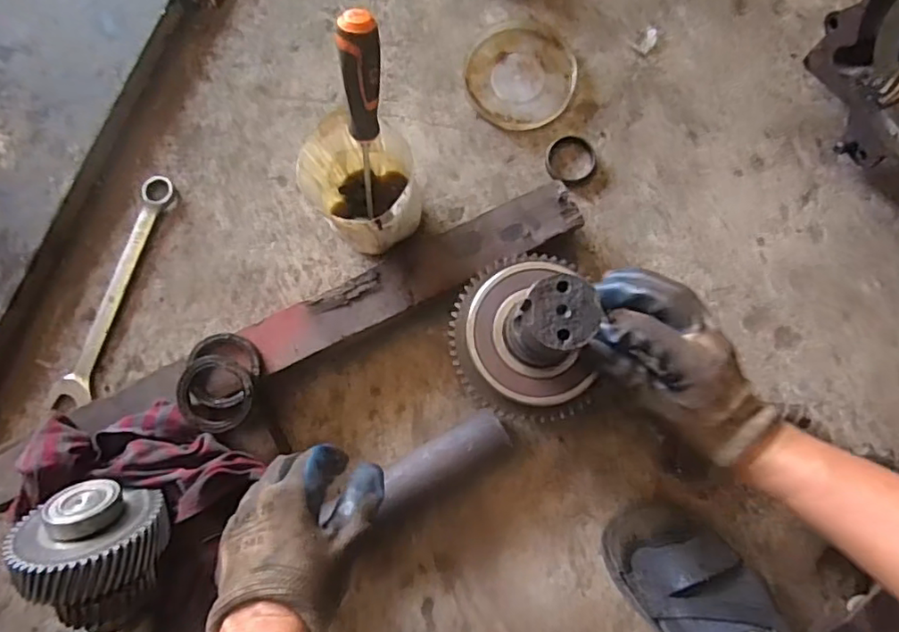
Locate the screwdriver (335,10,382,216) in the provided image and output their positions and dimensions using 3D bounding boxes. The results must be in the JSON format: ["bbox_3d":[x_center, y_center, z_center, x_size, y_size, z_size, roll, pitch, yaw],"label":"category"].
[{"bbox_3d":[-0.067,-0.151,0.464,0.026,0.182,0.022,7,56,1],"label":"screwdriver"}]

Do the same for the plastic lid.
[{"bbox_3d":[0.076,-0.251,0.607,0.110,0.010,0.112,0,81,0],"label":"plastic lid"}]

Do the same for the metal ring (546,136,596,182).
[{"bbox_3d":[0.124,-0.162,0.587,0.050,0.009,0.047,0,81,0],"label":"metal ring"}]

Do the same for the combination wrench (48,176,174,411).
[{"bbox_3d":[-0.336,-0.027,0.579,0.034,0.012,0.245,17,82,3],"label":"combination wrench"}]

